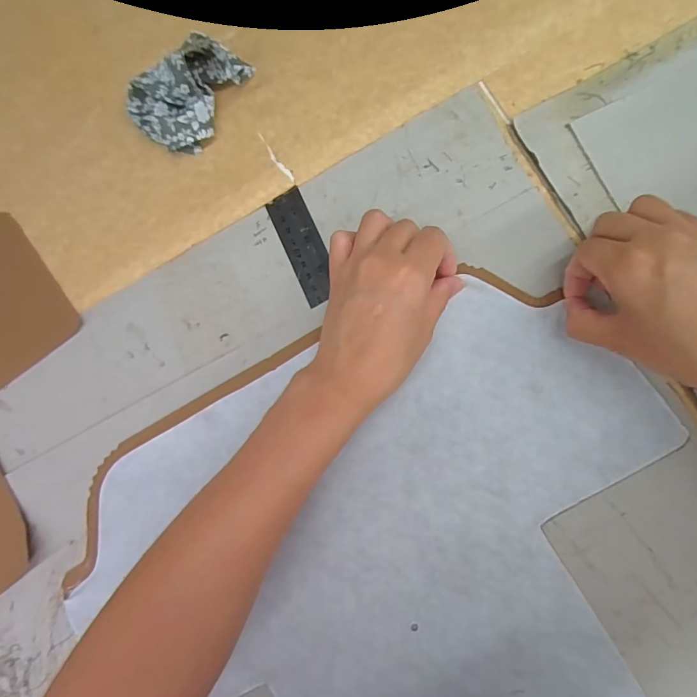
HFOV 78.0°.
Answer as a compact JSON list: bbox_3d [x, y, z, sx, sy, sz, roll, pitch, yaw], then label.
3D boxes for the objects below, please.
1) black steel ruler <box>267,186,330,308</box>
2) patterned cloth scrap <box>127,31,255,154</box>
[{"bbox_3d":[-0.034,-0.077,0.323,0.029,0.004,0.089,-25,81,3],"label":"black steel ruler"},{"bbox_3d":[-0.123,-0.199,0.321,0.067,0.047,0.090,42,89,10],"label":"patterned cloth scrap"}]

